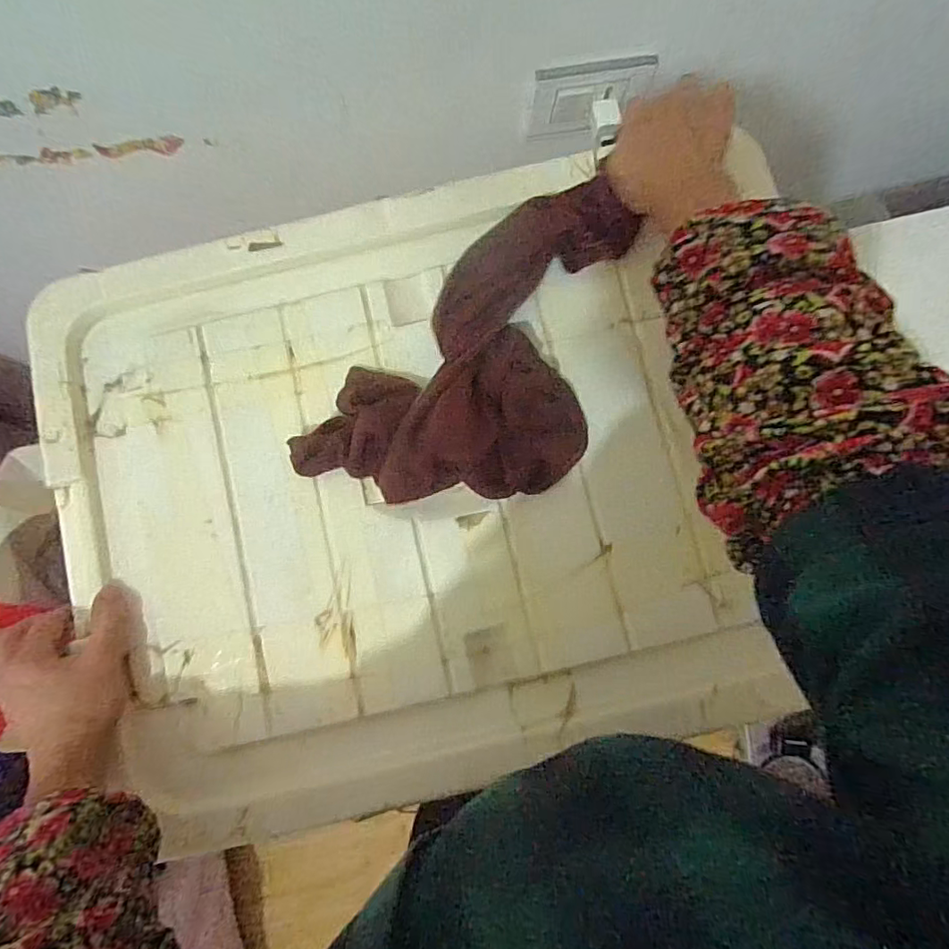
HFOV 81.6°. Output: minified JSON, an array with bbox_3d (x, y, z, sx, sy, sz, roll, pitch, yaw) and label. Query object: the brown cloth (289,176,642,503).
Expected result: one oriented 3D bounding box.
[{"bbox_3d":[0.020,-0.075,0.415,0.303,0.051,0.163,-42,84,-5],"label":"brown cloth"}]

